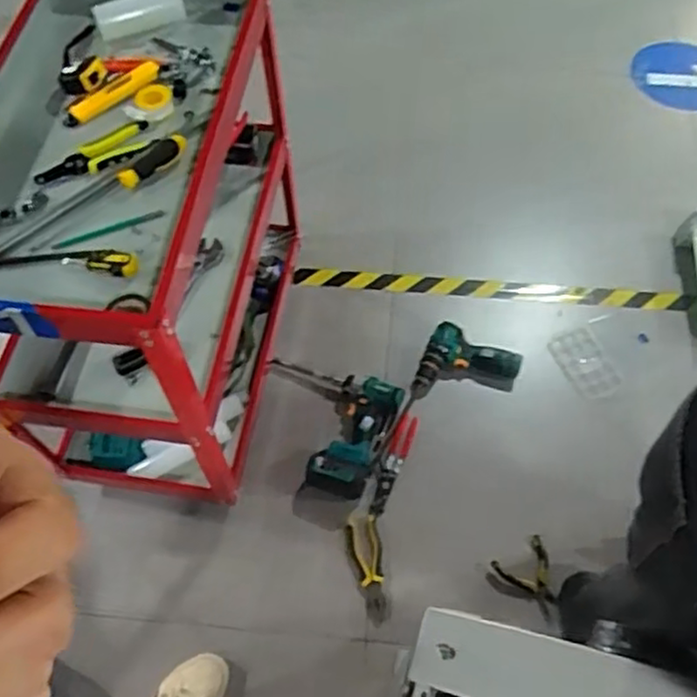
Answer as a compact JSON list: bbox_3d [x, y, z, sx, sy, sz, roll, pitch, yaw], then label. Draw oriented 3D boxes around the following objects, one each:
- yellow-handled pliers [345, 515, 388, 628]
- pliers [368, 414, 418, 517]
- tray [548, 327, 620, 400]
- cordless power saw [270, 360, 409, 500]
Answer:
[{"bbox_3d":[0.035,0.431,1.357,0.063,0.019,0.200,-5,61,-3],"label":"yellow-handled pliers"},{"bbox_3d":[0.086,0.230,1.379,0.041,0.016,0.213,20,63,11],"label":"pliers"},{"bbox_3d":[0.509,0.030,1.500,0.092,0.021,0.164,-19,62,-10],"label":"tray"},{"bbox_3d":[-0.053,0.151,1.394,0.269,0.061,0.234,17,62,9],"label":"cordless power saw"}]

